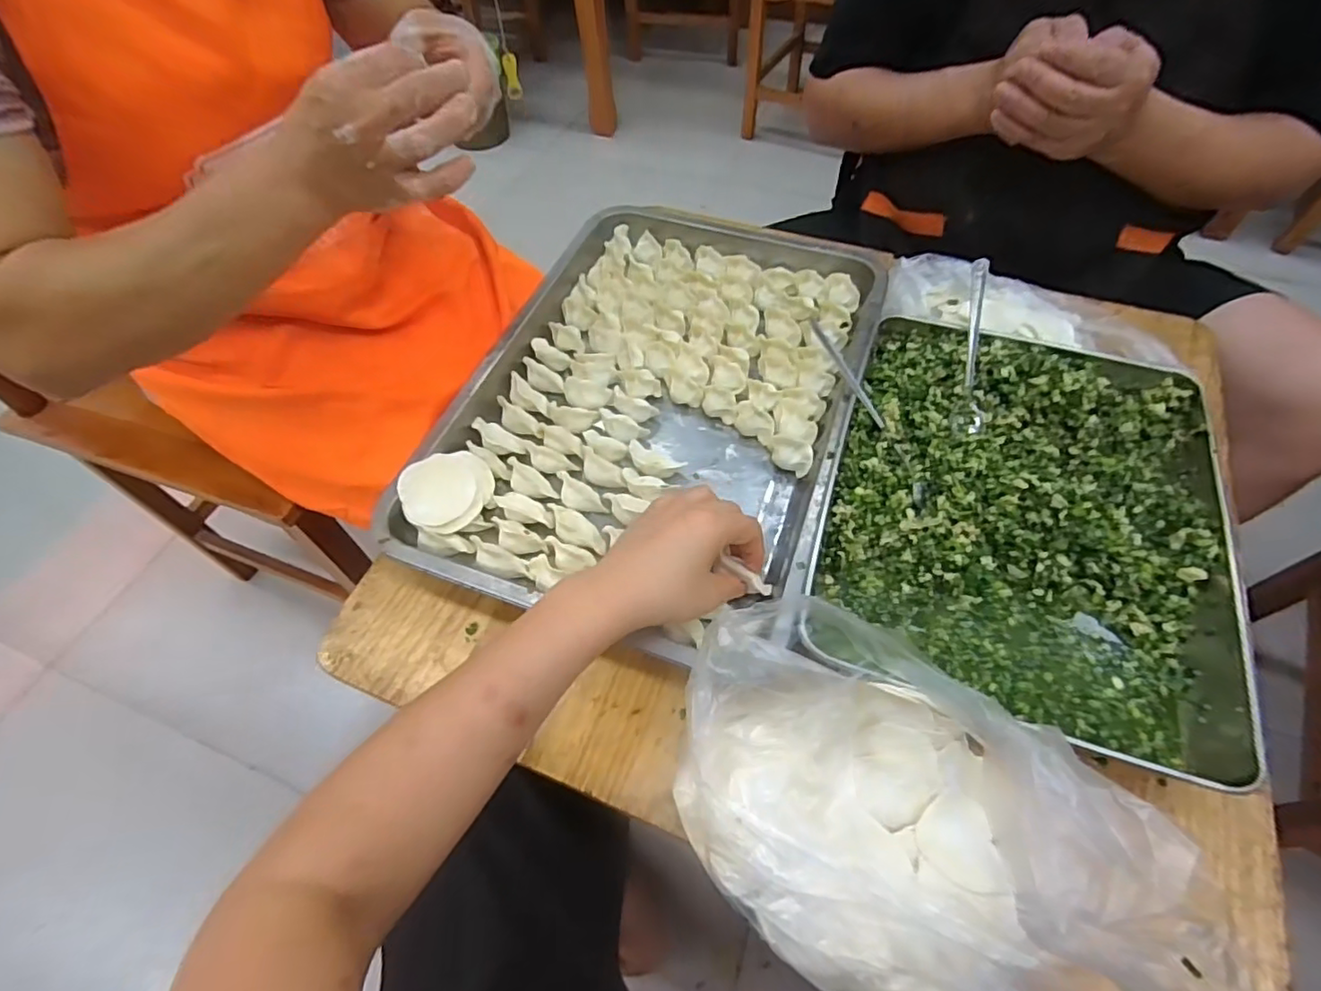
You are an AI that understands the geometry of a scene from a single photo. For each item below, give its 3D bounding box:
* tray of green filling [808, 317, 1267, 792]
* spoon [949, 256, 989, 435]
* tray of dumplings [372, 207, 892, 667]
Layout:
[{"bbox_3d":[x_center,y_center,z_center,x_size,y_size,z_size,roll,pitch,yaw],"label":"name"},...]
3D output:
[{"bbox_3d":[0.287,-0.002,0.491,0.282,0.061,0.362,16,58,13],"label":"tray of green filling"},{"bbox_3d":[0.282,-0.135,0.549,0.023,0.012,0.164,7,84,7],"label":"spoon"},{"bbox_3d":[0.002,-0.094,0.573,0.321,0.048,0.478,17,58,13],"label":"tray of dumplings"}]

